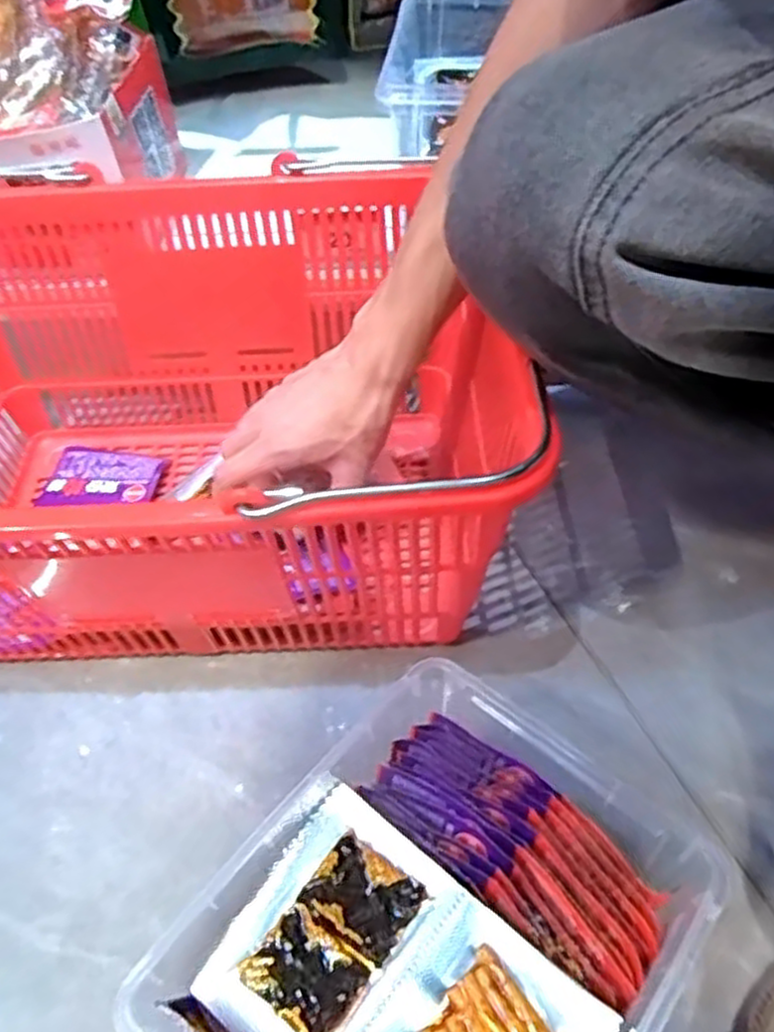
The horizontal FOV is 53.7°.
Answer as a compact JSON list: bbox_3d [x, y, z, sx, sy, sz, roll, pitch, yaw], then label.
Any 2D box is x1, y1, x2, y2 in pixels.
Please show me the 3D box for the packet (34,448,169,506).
[{"bbox_3d":[-0.225,-0.029,0.603,0.095,0.014,0.059,7,52,9],"label":"packet"}]

